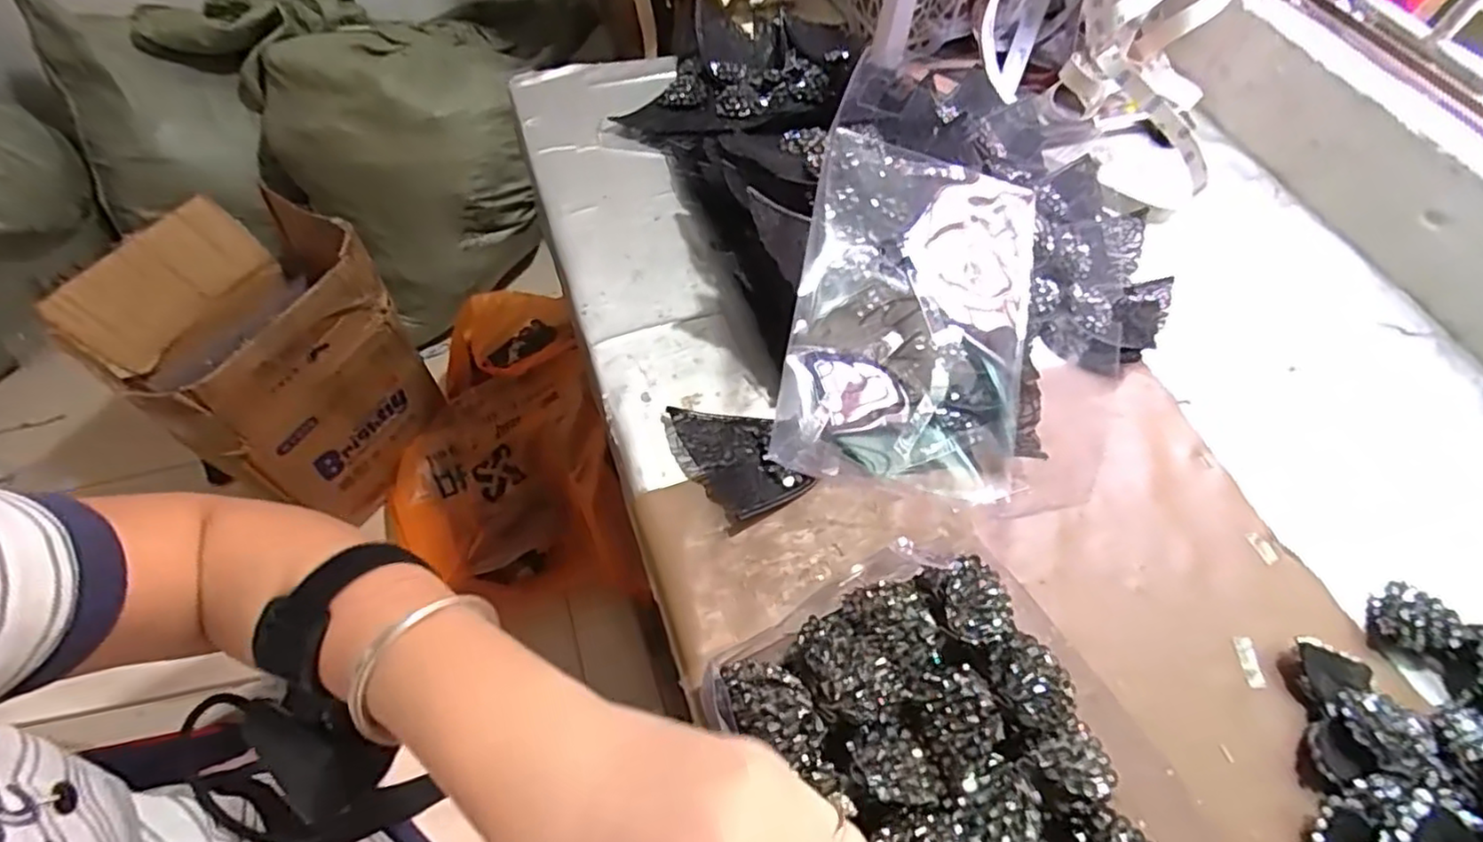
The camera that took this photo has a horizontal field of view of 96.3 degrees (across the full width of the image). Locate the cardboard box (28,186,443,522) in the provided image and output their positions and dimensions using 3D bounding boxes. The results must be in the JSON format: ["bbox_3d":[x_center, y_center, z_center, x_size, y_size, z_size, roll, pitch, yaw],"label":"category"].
[{"bbox_3d":[-0.725,-0.105,1.040,0.326,0.340,0.345,25,59,10],"label":"cardboard box"}]

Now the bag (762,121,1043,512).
[{"bbox_3d":[0.131,-0.084,0.507,0.187,0.047,0.285,12,76,-7],"label":"bag"}]

